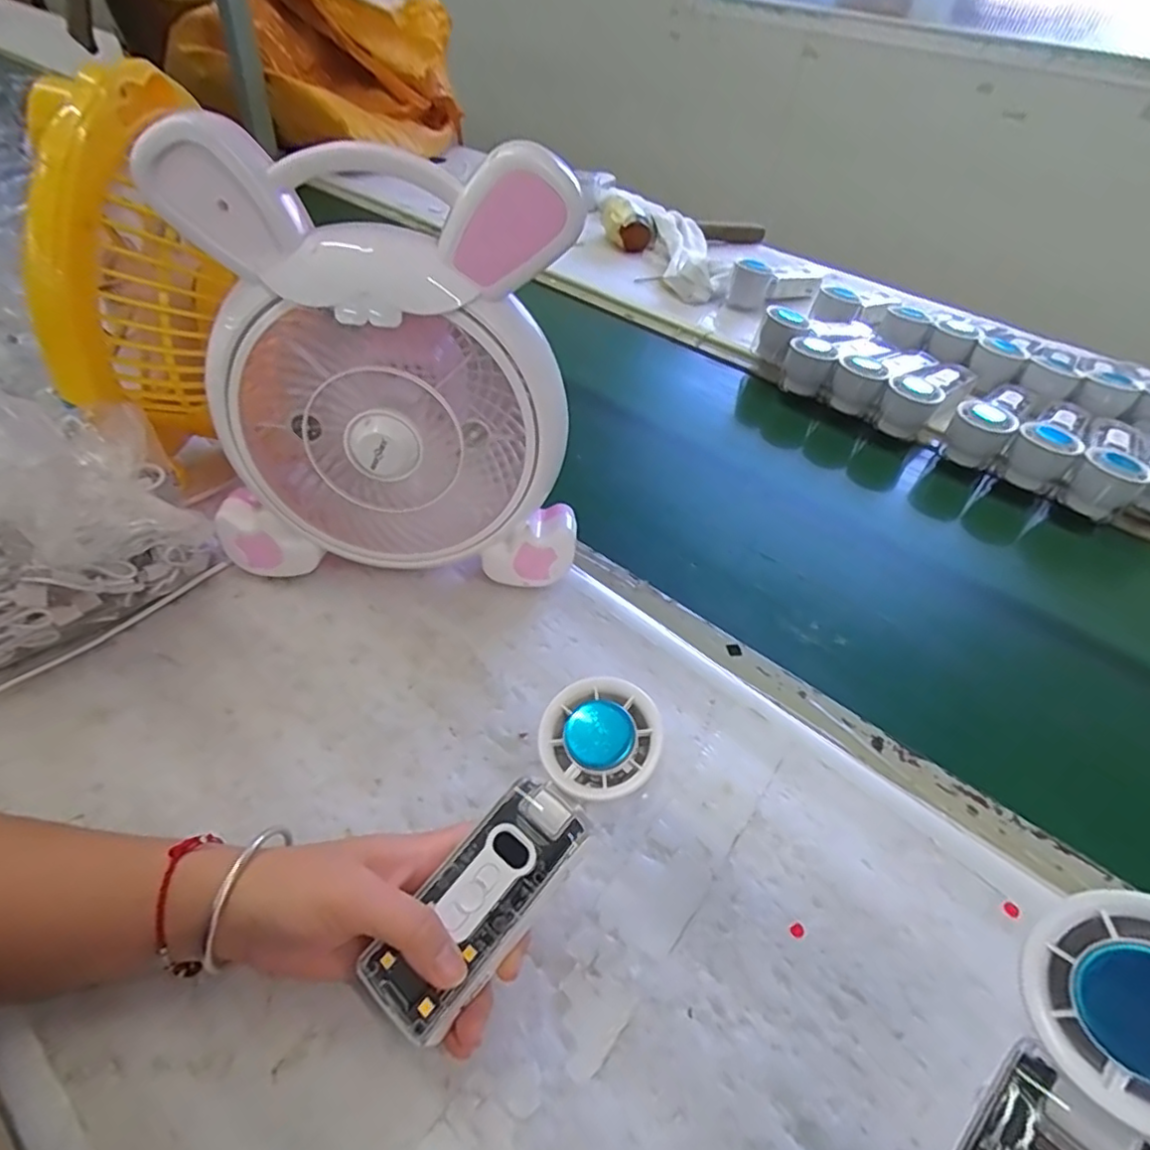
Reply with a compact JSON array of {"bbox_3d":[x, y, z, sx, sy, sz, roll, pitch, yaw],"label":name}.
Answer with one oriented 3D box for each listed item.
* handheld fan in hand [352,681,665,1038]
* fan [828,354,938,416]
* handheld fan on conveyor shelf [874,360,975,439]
[{"bbox_3d":[-0.020,0.121,0.286,0.051,0.034,0.164,32,73,24],"label":"handheld fan in hand"},{"bbox_3d":[0.364,-0.237,0.740,0.156,0.050,0.057,-30,55,-30],"label":"fan"},{"bbox_3d":[0.413,-0.207,0.721,0.165,0.053,0.058,-29,54,-30],"label":"handheld fan on conveyor shelf"}]

